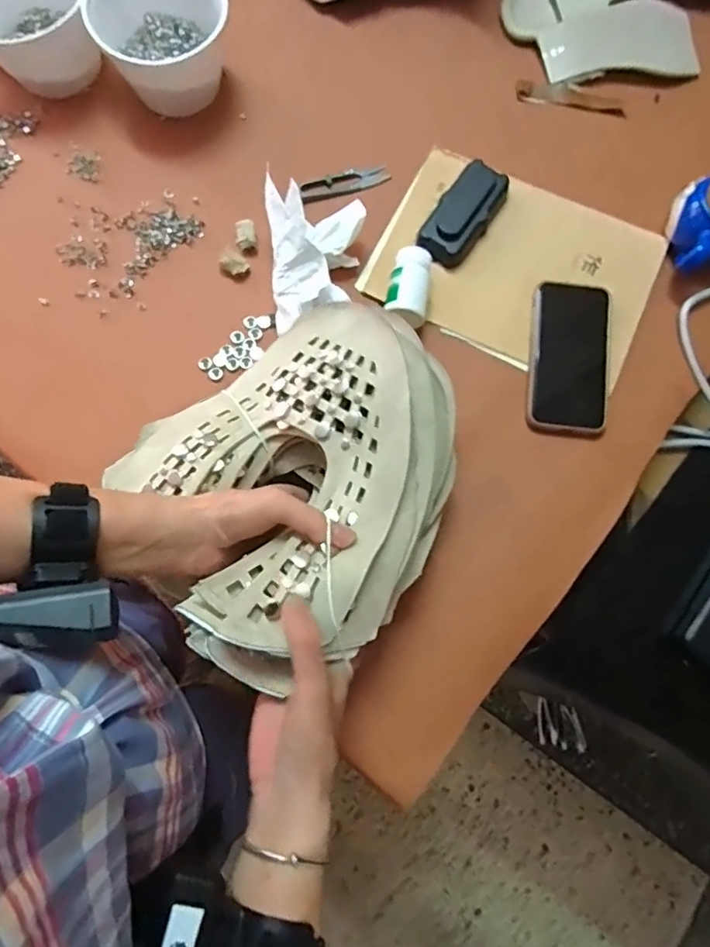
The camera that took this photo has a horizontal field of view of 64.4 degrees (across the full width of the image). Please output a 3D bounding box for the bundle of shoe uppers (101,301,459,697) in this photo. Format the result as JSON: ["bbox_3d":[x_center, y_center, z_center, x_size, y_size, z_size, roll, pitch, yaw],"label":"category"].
[{"bbox_3d":[-0.035,0.007,0.418,0.249,0.077,0.221,-31,81,-6],"label":"bundle of shoe uppers"}]

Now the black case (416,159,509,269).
[{"bbox_3d":[0.105,-0.251,0.546,0.050,0.022,0.104,34,81,6],"label":"black case"}]

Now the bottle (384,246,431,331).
[{"bbox_3d":[0.050,-0.172,0.522,0.037,0.037,0.071,8,79,1],"label":"bottle"}]

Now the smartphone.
[{"bbox_3d":[0.201,-0.110,0.528,0.072,0.011,0.143,5,79,0],"label":"smartphone"}]

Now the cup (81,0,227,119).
[{"bbox_3d":[-0.184,-0.423,0.552,0.129,0.080,0.118,0,79,-1],"label":"cup"}]

